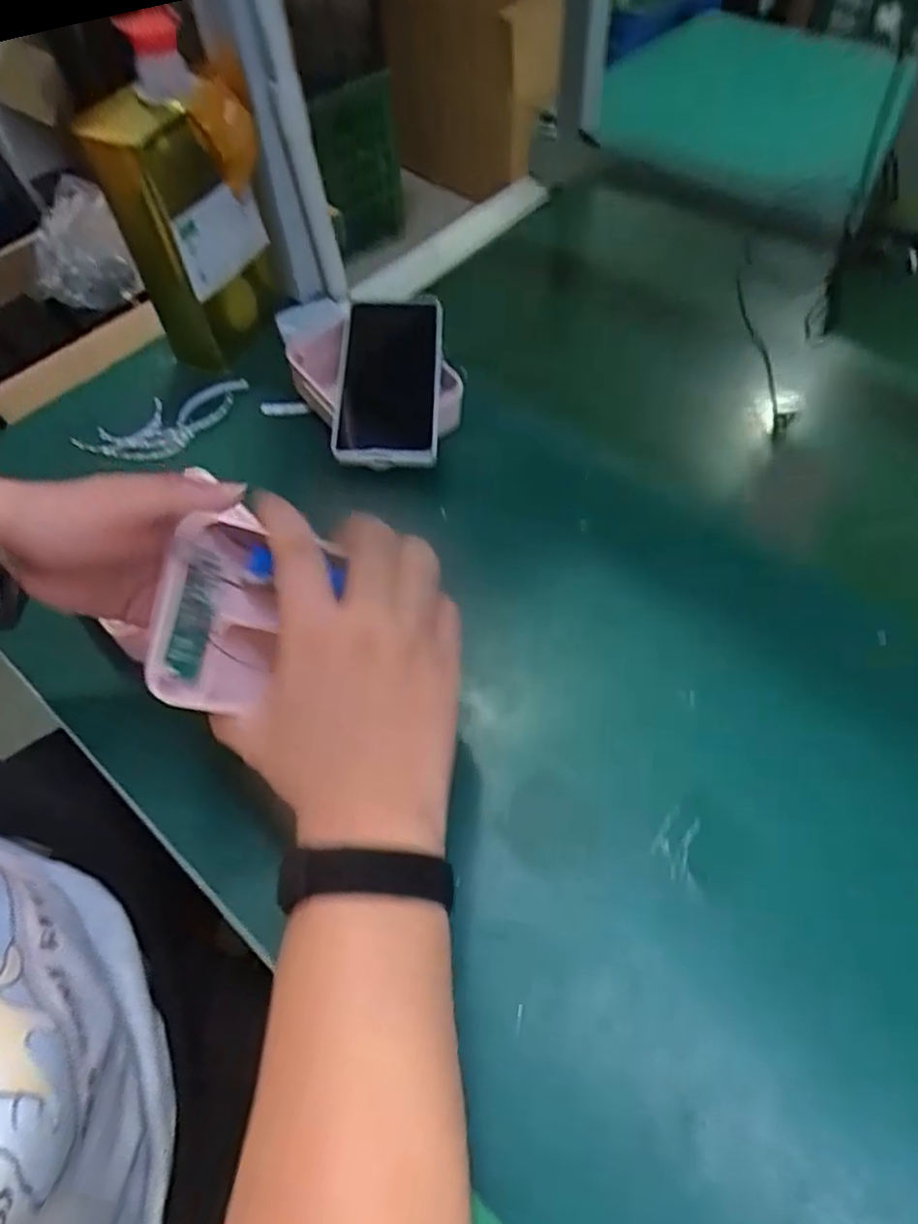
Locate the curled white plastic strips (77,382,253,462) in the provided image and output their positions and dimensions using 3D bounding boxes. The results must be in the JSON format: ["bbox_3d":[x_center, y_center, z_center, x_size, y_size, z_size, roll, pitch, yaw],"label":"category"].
[{"bbox_3d":[-0.253,-0.160,0.634,0.151,0.015,0.048,-25,59,-13],"label":"curled white plastic strips"}]

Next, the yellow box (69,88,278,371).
[{"bbox_3d":[-0.224,-0.319,0.624,0.063,0.207,0.112,21,61,16],"label":"yellow box"}]

